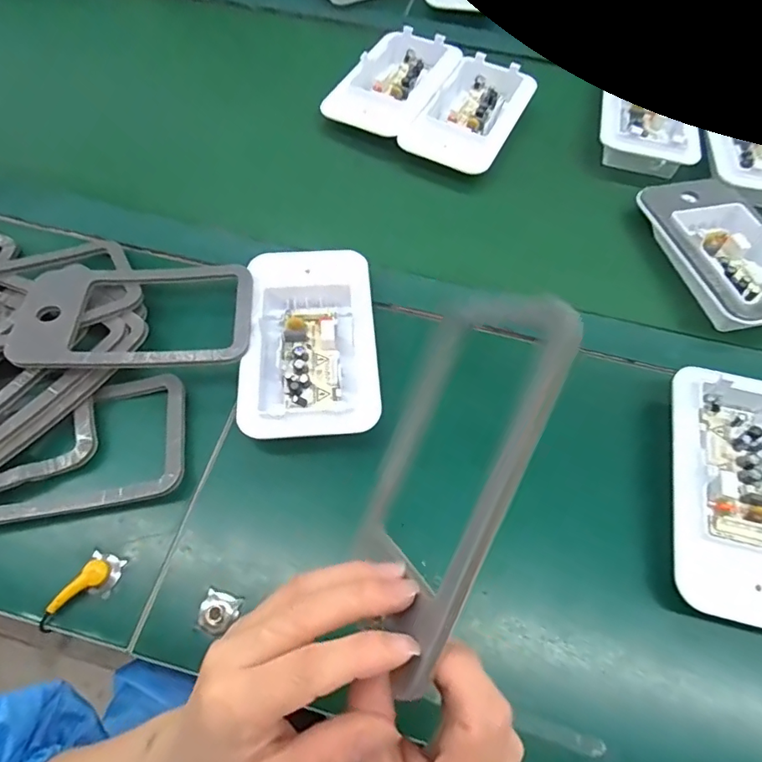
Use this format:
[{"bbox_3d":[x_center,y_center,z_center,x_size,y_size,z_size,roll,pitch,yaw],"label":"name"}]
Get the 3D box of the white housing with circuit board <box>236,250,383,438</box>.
[{"bbox_3d":[-0.055,-0.034,0.398,0.099,0.037,0.170,-3,62,-4],"label":"white housing with circuit board"}]

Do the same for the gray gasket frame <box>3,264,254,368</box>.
[{"bbox_3d":[-0.191,-0.053,0.389,0.178,0.013,0.104,1,56,-5],"label":"gray gasket frame"}]

